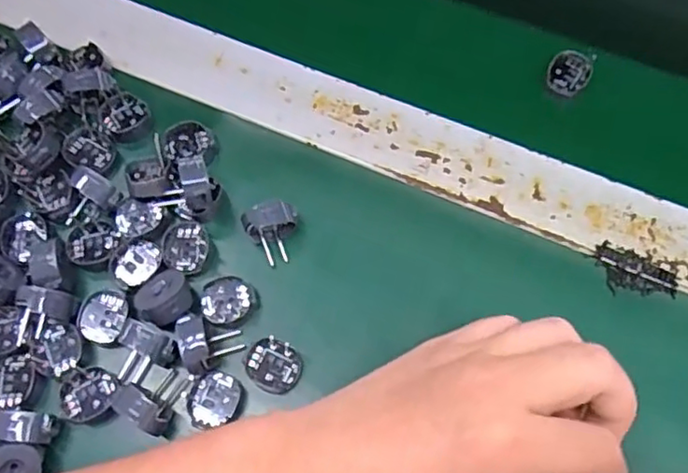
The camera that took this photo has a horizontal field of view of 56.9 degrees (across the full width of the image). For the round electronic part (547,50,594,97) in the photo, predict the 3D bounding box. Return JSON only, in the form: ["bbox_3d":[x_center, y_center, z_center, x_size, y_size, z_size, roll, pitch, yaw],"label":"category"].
[{"bbox_3d":[0.141,-0.103,0.398,0.028,0.009,0.026,0,70,0],"label":"round electronic part"}]

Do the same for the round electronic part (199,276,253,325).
[{"bbox_3d":[-0.063,0.034,0.337,0.025,0.012,0.027,0,70,0],"label":"round electronic part"}]

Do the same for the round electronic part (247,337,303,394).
[{"bbox_3d":[-0.035,0.067,0.326,0.026,0.012,0.026,0,70,0],"label":"round electronic part"}]

